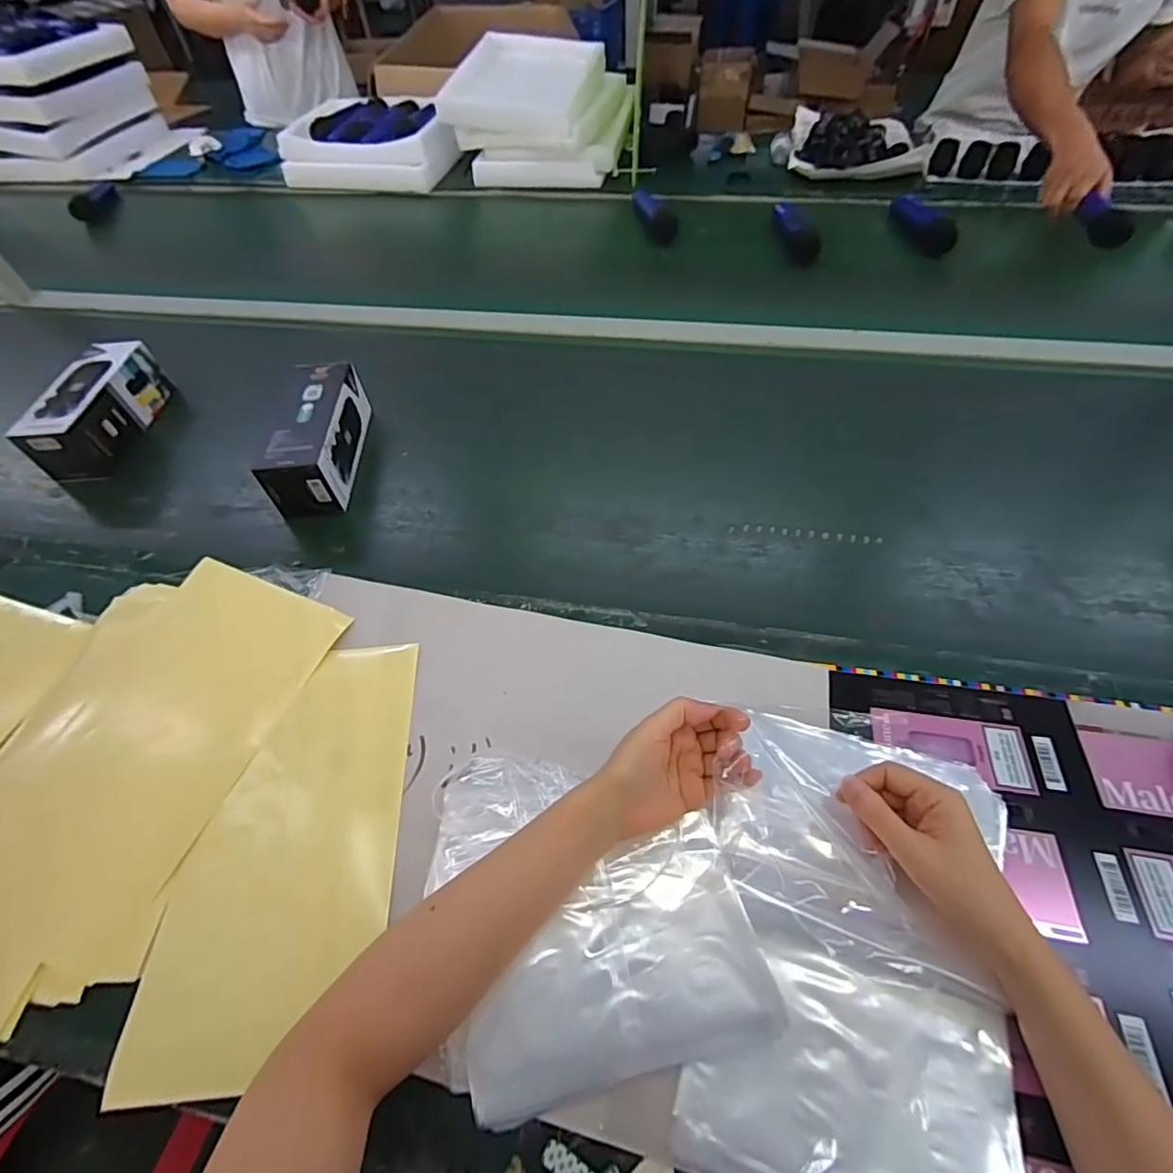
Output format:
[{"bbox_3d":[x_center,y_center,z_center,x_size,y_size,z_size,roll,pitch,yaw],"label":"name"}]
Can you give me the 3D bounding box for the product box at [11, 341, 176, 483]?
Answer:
[{"bbox_3d":[-0.648,-0.235,0.730,0.081,0.085,0.200,-5,55,0],"label":"product box"}]

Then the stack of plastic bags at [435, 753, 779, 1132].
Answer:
[{"bbox_3d":[-0.002,0.207,0.365,0.197,0.045,0.196,-14,55,-7],"label":"stack of plastic bags"}]

